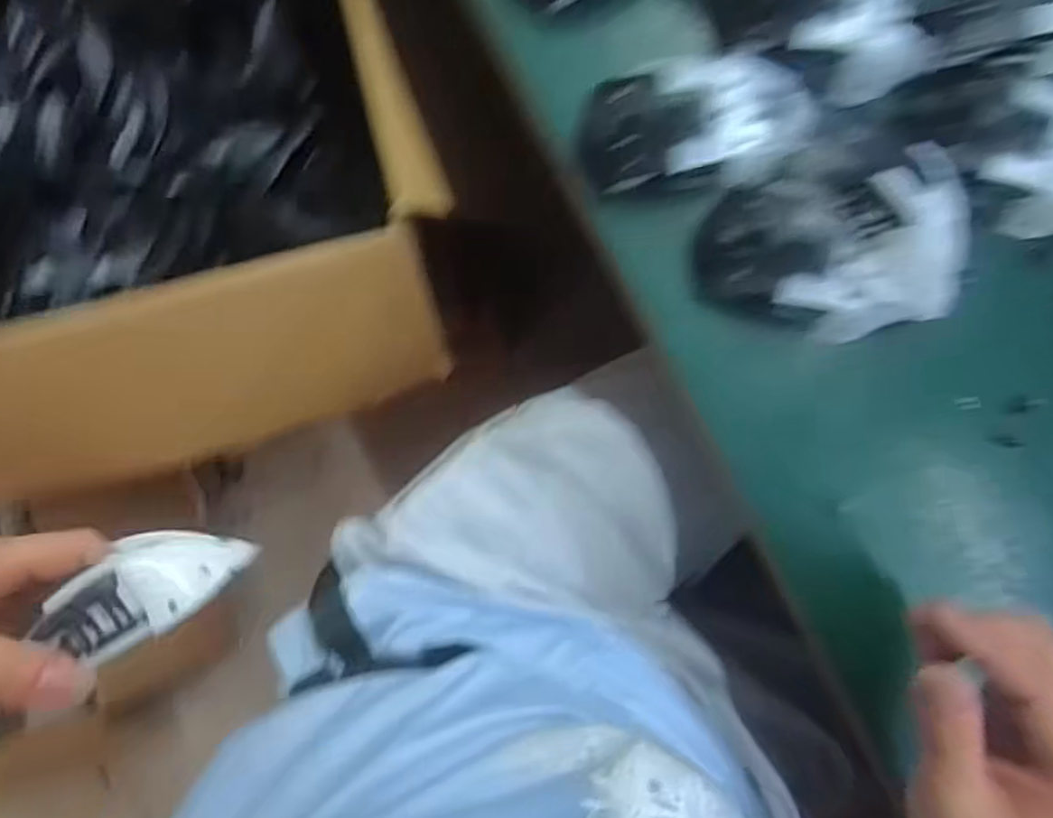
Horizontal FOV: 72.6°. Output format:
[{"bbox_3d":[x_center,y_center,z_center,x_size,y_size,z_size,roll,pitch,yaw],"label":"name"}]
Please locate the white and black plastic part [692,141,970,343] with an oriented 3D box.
[{"bbox_3d":[0.159,-0.079,0.363,0.126,0.056,0.086,-10,89,-3],"label":"white and black plastic part"}]

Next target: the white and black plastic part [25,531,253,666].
[{"bbox_3d":[-0.162,0.075,0.309,0.084,0.016,0.040,-25,89,-26],"label":"white and black plastic part"}]

